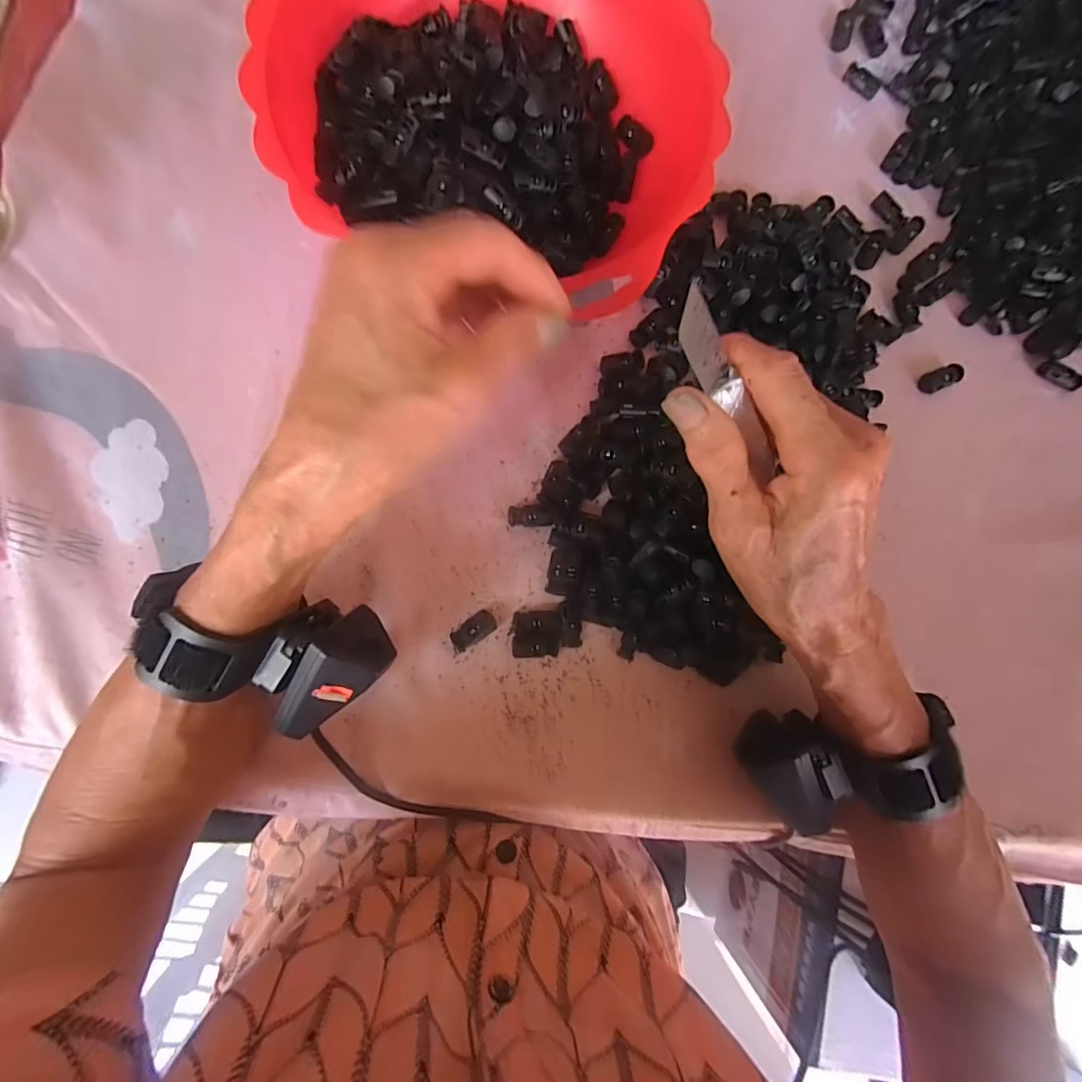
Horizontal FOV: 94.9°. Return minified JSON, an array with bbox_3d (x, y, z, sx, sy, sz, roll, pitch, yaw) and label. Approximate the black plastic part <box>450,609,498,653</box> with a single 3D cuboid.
[{"bbox_3d":[-0.040,0.053,0.290,0.028,0.008,0.013,-36,89,-8],"label":"black plastic part"}]

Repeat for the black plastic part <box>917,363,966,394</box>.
[{"bbox_3d":[0.272,-0.111,0.337,0.033,0.008,0.014,-23,87,-8],"label":"black plastic part"}]

